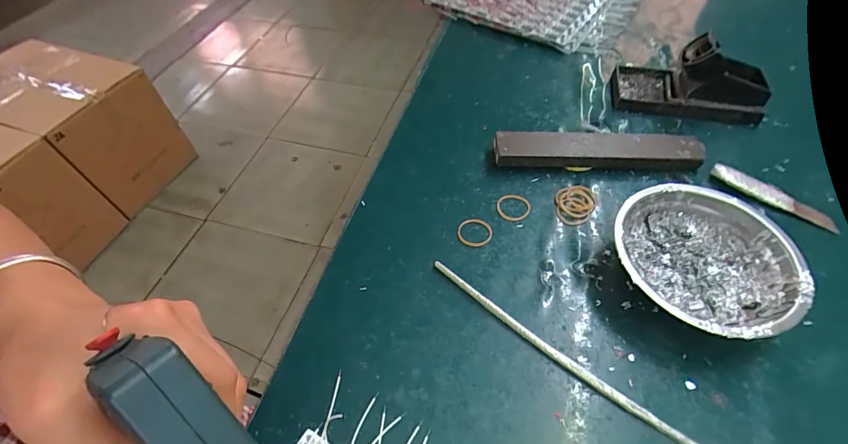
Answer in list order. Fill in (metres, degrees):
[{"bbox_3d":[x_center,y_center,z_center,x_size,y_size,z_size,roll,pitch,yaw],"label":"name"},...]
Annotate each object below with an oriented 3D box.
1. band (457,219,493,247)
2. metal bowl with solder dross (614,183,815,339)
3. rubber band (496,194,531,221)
[{"bbox_3d":[0.045,0.009,0.352,0.030,0.004,0.028,-1,53,1],"label":"band"},{"bbox_3d":[0.211,0.031,0.306,0.118,0.042,0.120,-1,53,1],"label":"metal bowl with solder dross"},{"bbox_3d":[0.082,-0.014,0.367,0.031,0.004,0.030,-1,53,1],"label":"rubber band"}]

